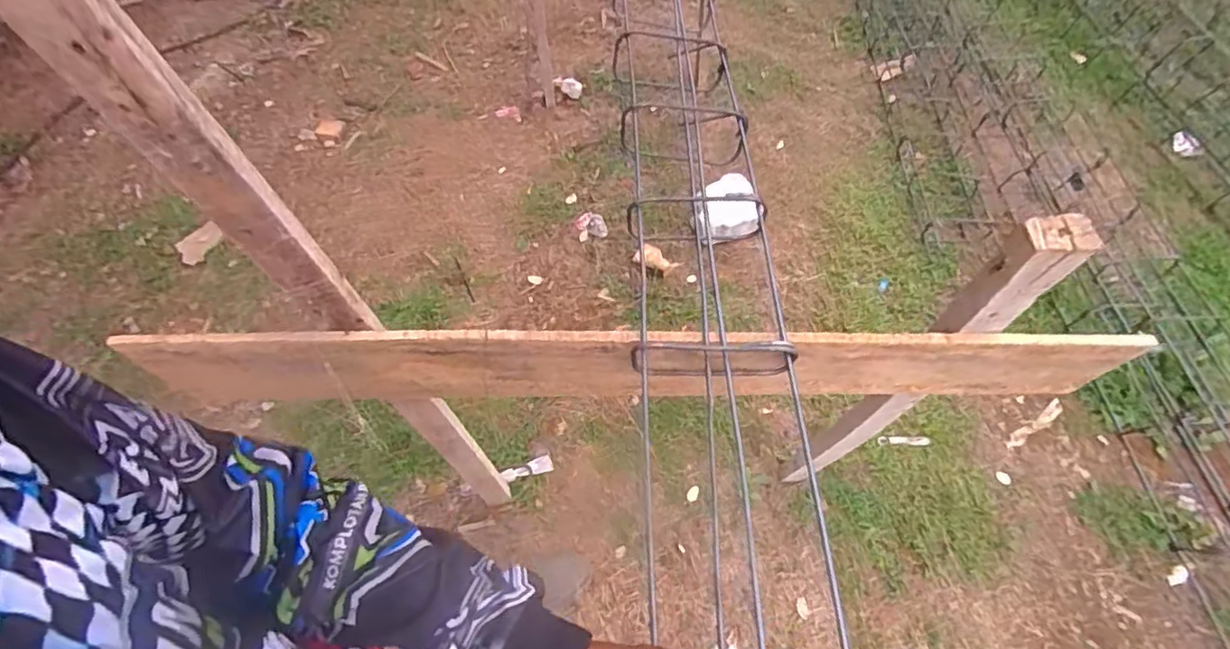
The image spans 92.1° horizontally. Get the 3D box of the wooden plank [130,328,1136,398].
[{"bbox_3d":[0.017,0.056,0.756,1.183,0.171,0.028,0,58,1],"label":"wooden plank"}]

